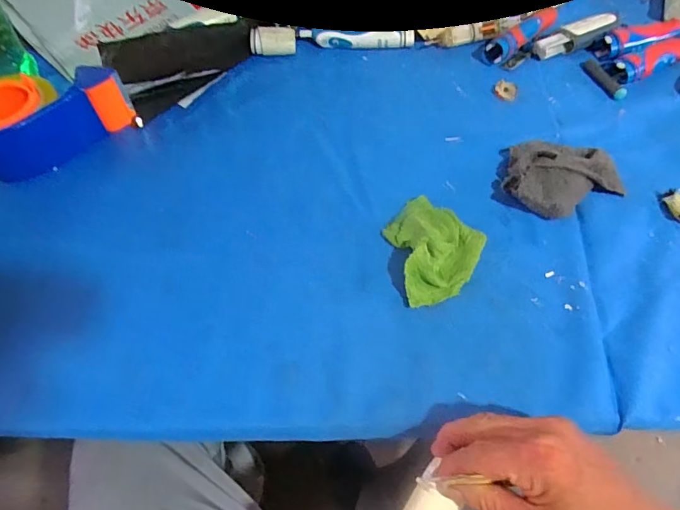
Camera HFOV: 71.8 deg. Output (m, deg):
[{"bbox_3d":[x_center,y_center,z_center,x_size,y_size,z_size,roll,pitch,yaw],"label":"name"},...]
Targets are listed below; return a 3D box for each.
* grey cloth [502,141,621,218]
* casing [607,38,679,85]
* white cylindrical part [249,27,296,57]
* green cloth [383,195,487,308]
[{"bbox_3d":[0.220,-0.082,0.466,0.111,0.032,0.088,-6,56,-4],"label":"grey cloth"},{"bbox_3d":[0.383,-0.240,0.570,0.127,0.022,0.036,-25,59,-16],"label":"casing"},{"bbox_3d":[-0.084,-0.269,0.595,0.058,0.025,0.032,-9,56,-6],"label":"white cylindrical part"},{"bbox_3d":[0.089,-0.011,0.429,0.080,0.030,0.104,-11,57,-8],"label":"green cloth"}]

